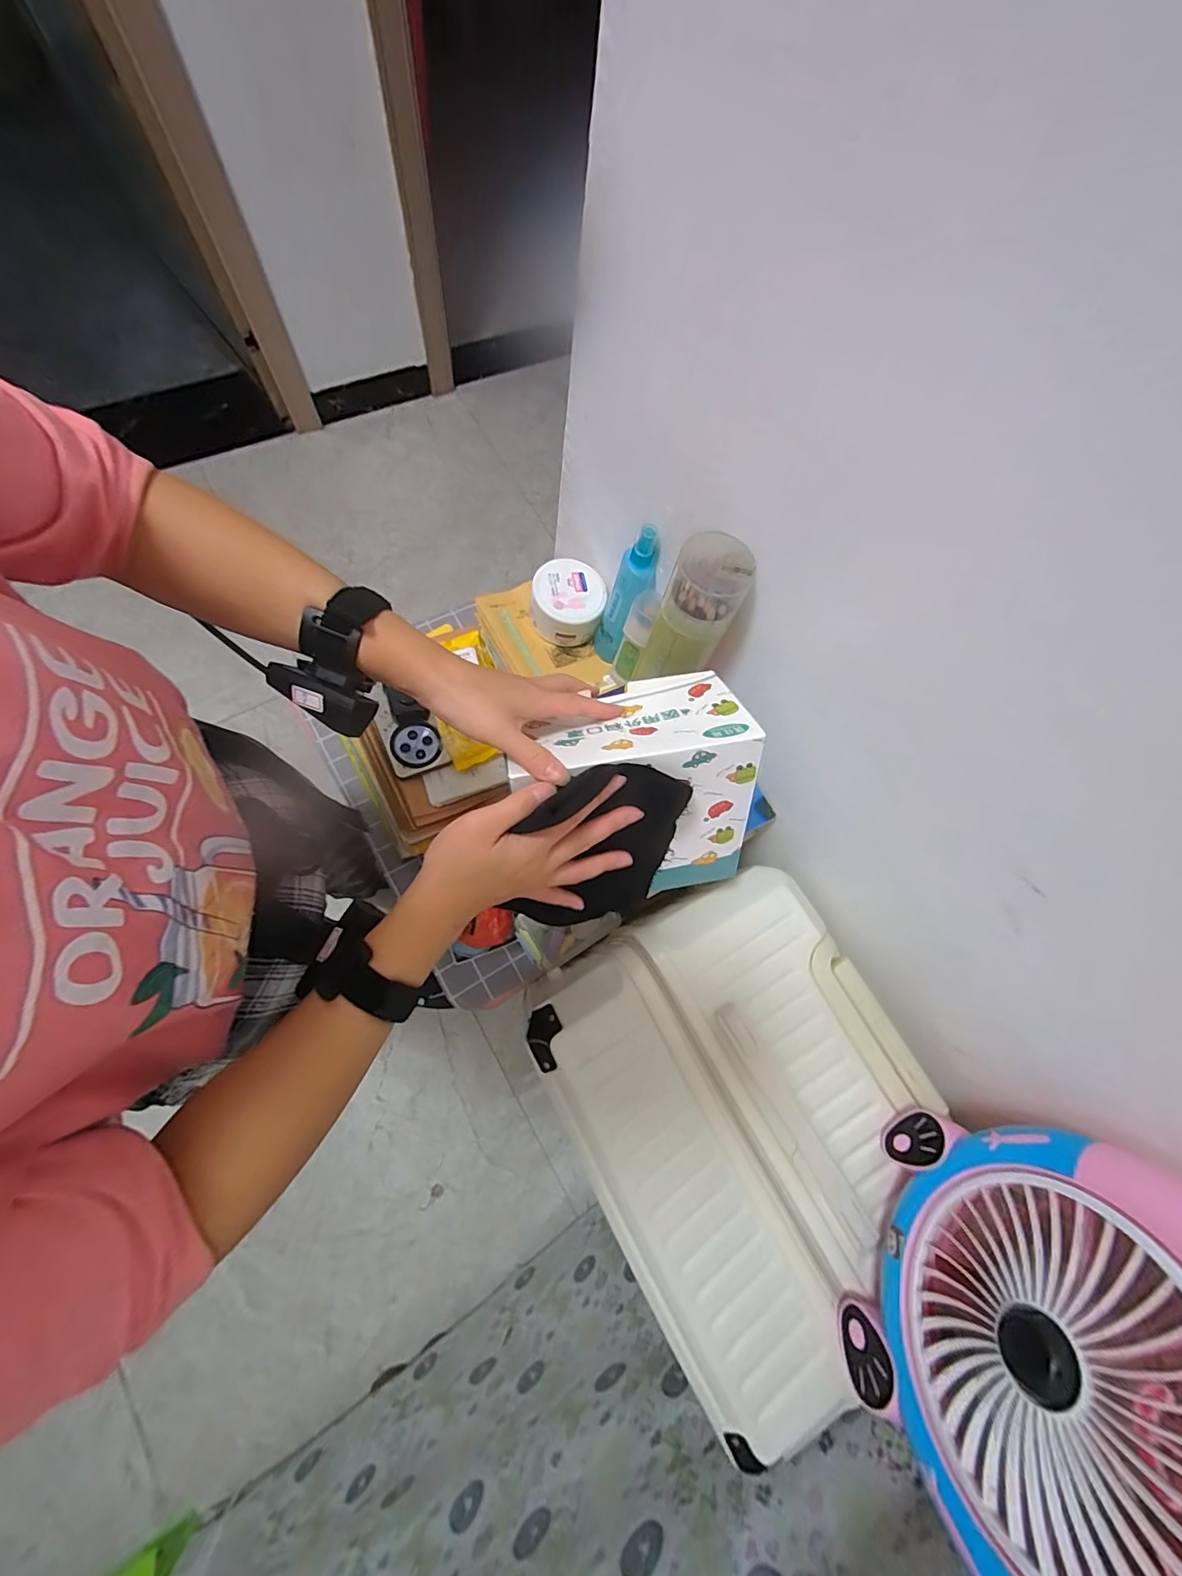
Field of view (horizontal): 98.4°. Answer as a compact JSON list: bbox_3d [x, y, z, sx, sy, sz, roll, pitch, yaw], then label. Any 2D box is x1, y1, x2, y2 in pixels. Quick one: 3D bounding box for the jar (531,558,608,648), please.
[{"bbox_3d":[-0.028,-0.238,0.657,0.090,0.060,0.088,2,73,-7],"label":"jar"}]

